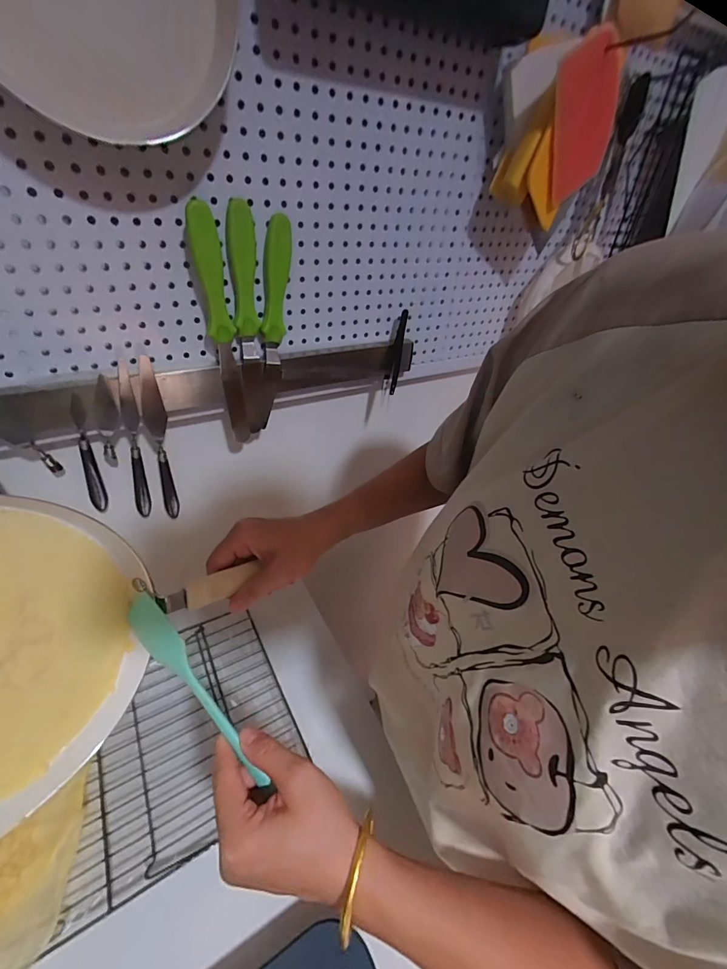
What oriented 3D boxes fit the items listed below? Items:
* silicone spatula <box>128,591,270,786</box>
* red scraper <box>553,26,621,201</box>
[{"bbox_3d":[-0.125,0.150,0.292,0.161,0.028,0.018,49,46,9],"label":"silicone spatula"},{"bbox_3d":[0.215,-0.358,0.389,0.083,0.118,0.012,-37,55,-5],"label":"red scraper"}]

